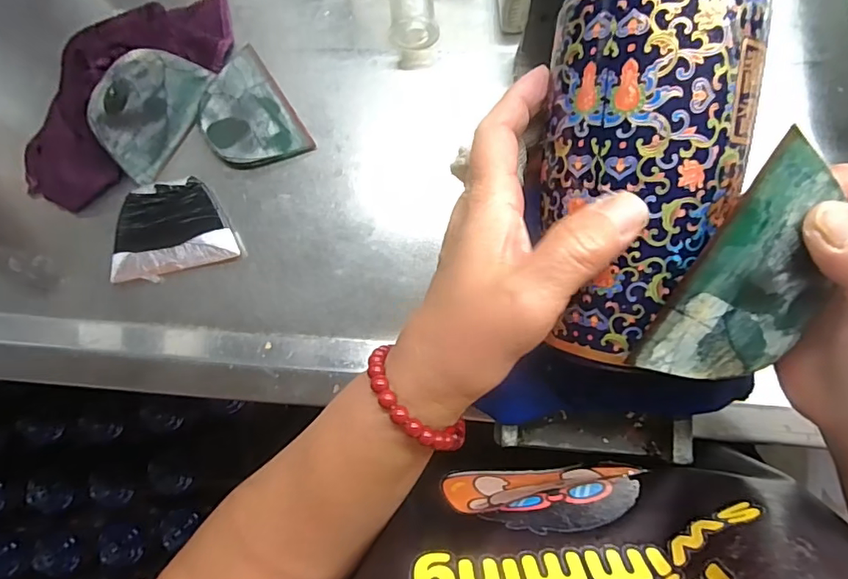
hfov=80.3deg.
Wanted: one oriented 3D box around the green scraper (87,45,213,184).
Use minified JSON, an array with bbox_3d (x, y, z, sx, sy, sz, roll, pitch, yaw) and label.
[{"bbox_3d":[-0.183,-0.118,0.329,0.053,0.004,0.084,33,90,-32],"label":"green scraper"}]

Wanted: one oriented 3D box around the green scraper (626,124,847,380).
[{"bbox_3d":[0.128,-0.002,0.191,0.053,0.004,0.095,27,104,-9],"label":"green scraper"}]

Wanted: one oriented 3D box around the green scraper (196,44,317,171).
[{"bbox_3d":[-0.119,-0.115,0.334,0.058,0.007,0.081,-33,88,3],"label":"green scraper"}]

